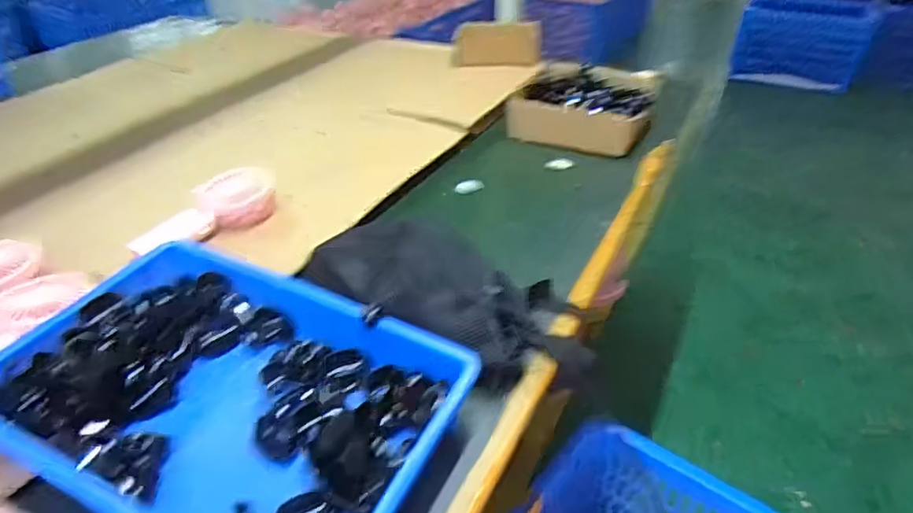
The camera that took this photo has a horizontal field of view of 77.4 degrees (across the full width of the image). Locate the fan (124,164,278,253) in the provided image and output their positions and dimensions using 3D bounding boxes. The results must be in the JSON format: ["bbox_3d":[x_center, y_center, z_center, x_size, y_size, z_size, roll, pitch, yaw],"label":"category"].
[{"bbox_3d":[-0.312,-0.052,0.716,0.074,0.050,0.179,20,42,26],"label":"fan"}]

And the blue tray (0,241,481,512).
[{"bbox_3d":[-0.190,0.118,0.493,0.366,0.069,0.249,16,40,21],"label":"blue tray"}]

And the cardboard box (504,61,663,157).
[{"bbox_3d":[0.224,-0.263,1.016,0.233,0.075,0.226,12,39,17],"label":"cardboard box"}]

